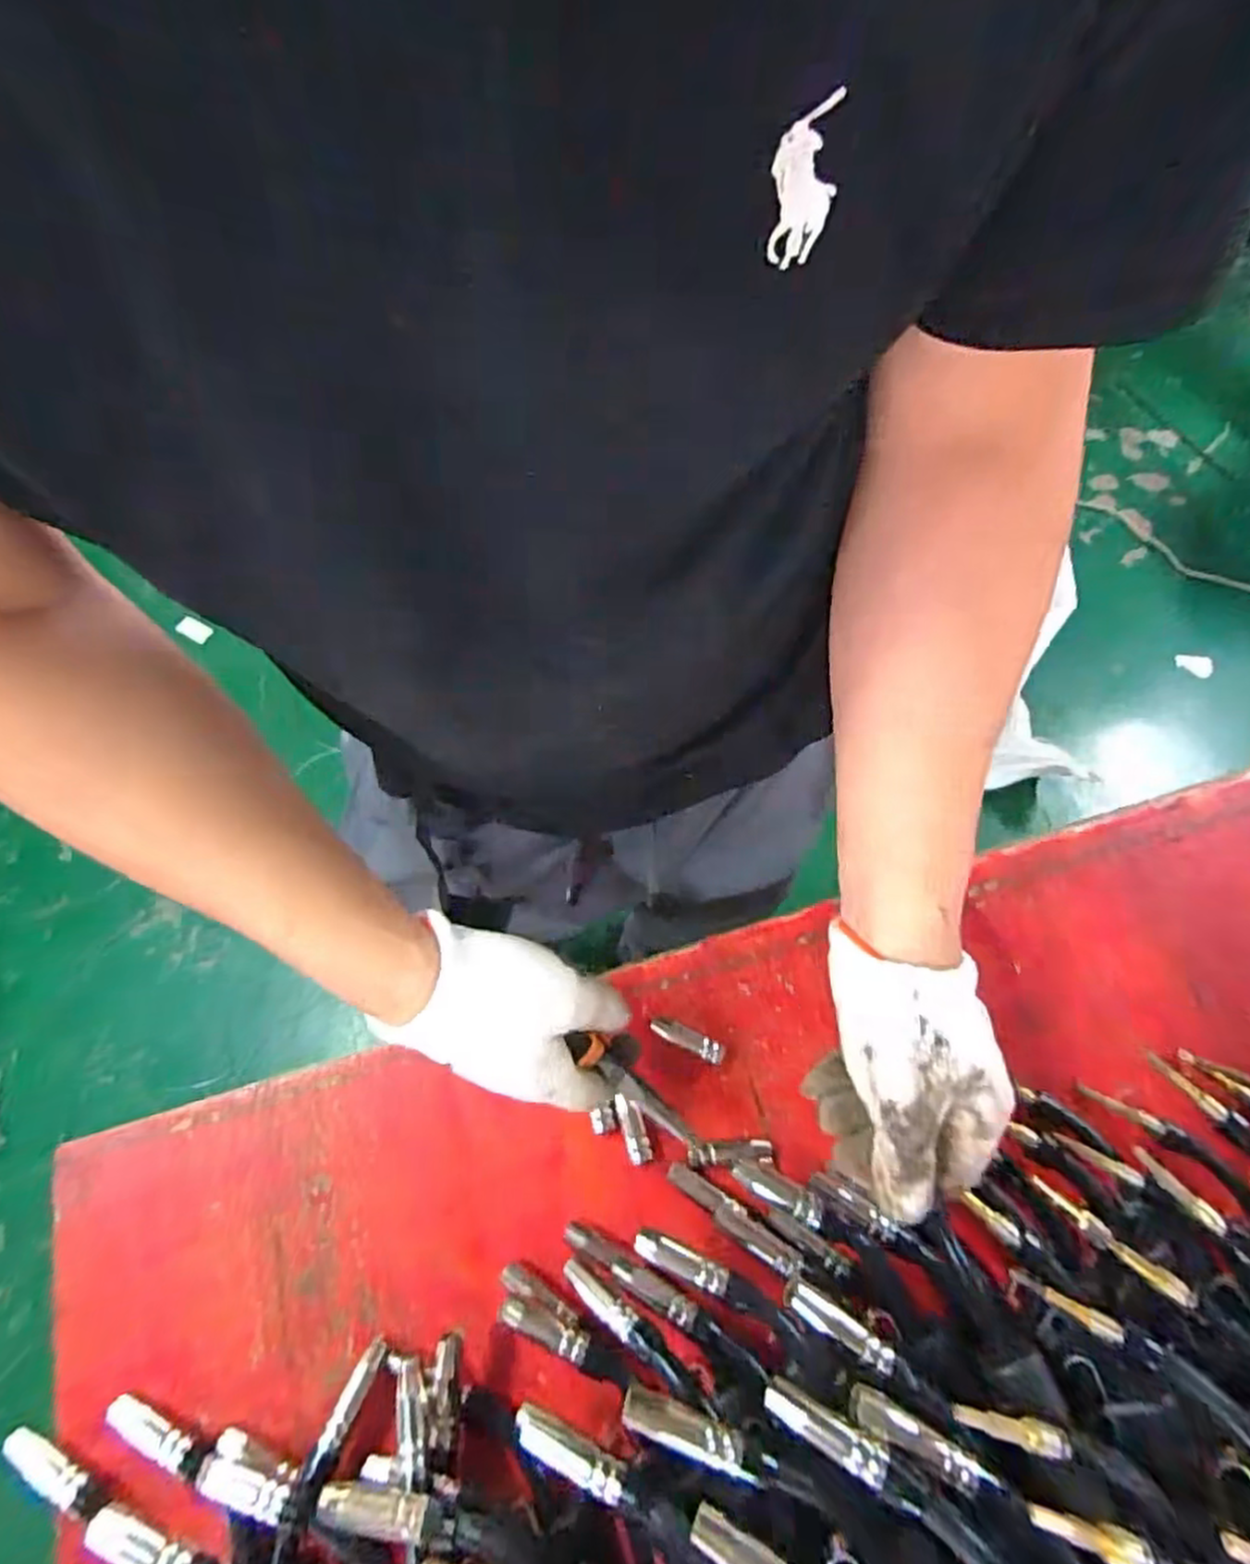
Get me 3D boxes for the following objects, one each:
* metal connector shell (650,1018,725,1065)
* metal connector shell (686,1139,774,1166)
[{"bbox_3d":[0.043,0.178,0.505,0.053,0.014,0.014,25,68,11],"label":"metal connector shell"},{"bbox_3d":[0.069,0.242,0.477,0.054,0.009,0.014,-1,66,0],"label":"metal connector shell"}]

